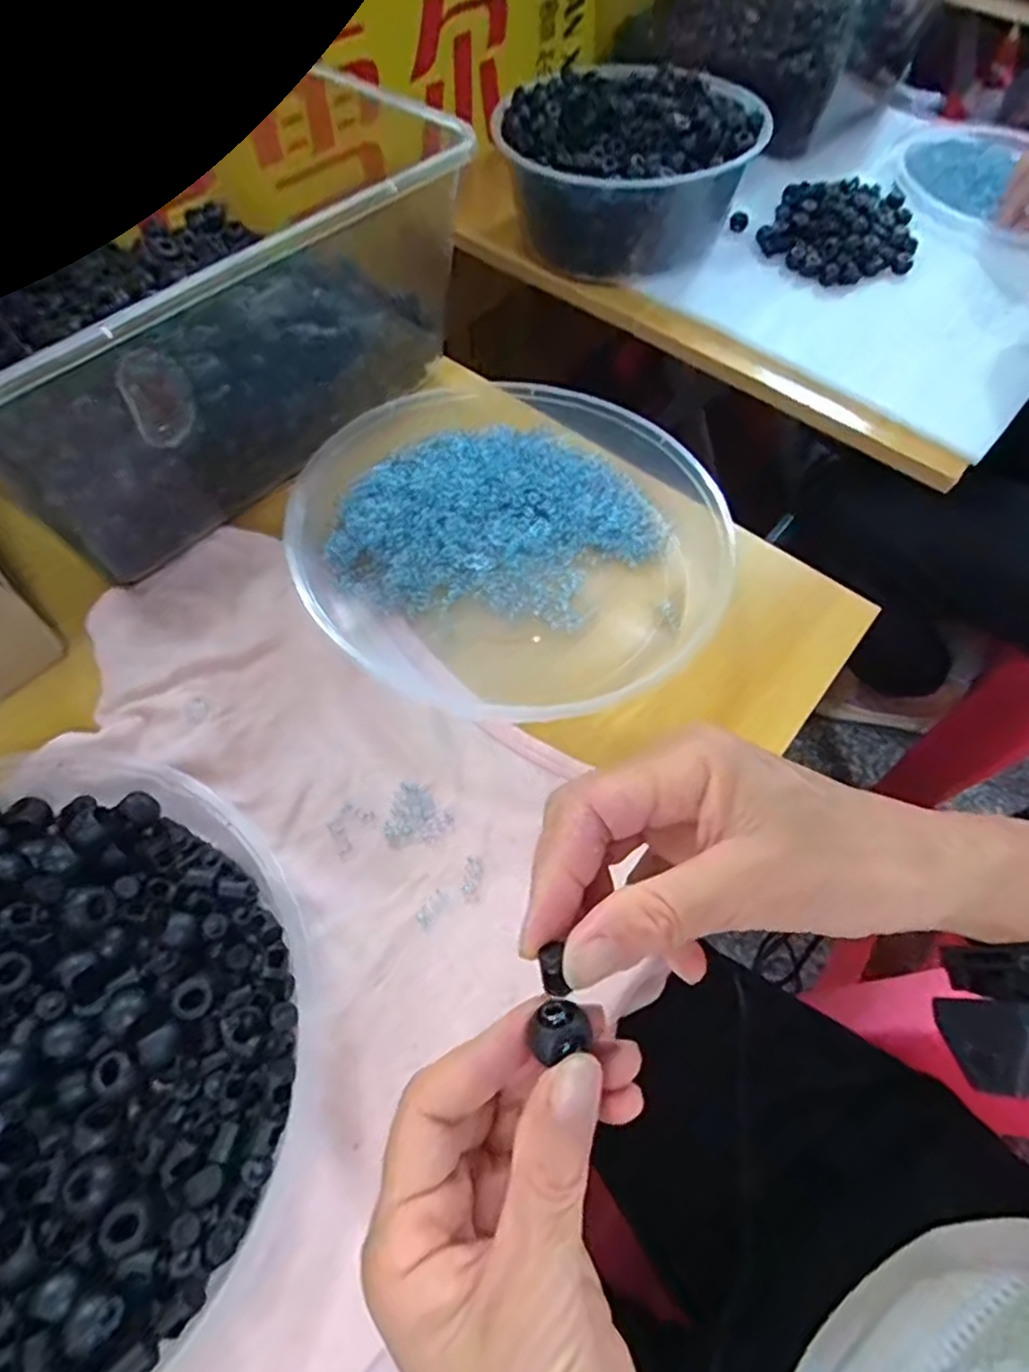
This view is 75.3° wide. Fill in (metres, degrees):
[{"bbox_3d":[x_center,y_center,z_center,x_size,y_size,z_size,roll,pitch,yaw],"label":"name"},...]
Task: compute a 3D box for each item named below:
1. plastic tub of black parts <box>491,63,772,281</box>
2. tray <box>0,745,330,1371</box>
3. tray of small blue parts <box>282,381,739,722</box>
[{"bbox_3d":[0.104,-0.478,0.611,0.218,0.091,0.223,14,60,5],"label":"plastic tub of black parts"},{"bbox_3d":[-0.206,0.140,0.239,0.249,0.036,0.230,1,60,-2],"label":"tray"},{"bbox_3d":[0.004,-0.092,0.381,0.240,0.033,0.235,17,61,7],"label":"tray of small blue parts"}]

